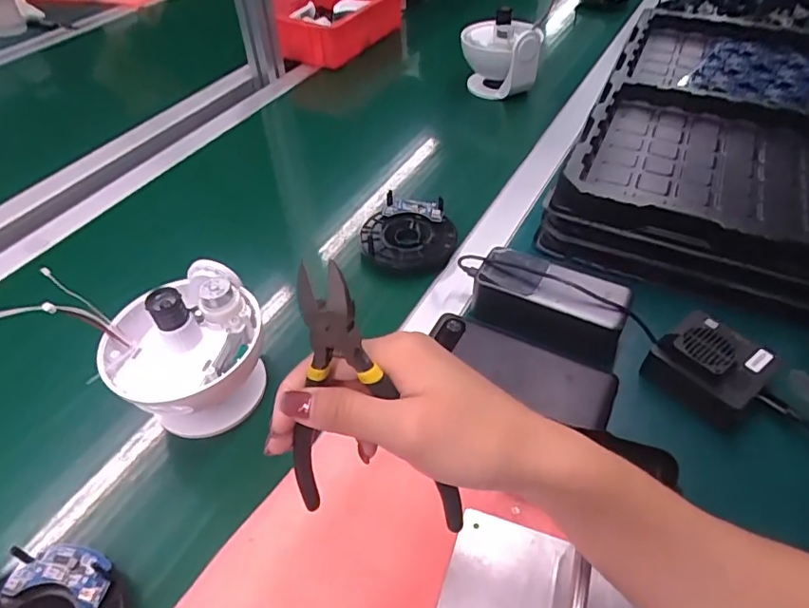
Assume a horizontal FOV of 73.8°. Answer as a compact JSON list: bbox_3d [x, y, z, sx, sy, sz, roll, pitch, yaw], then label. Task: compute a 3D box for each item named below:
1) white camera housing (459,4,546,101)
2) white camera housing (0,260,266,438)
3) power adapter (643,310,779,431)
[{"bbox_3d":[0.143,-0.367,0.802,0.113,0.110,0.092,11,48,10],"label":"white camera housing"},{"bbox_3d":[-0.184,0.031,0.425,0.141,0.111,0.114,19,50,17],"label":"white camera housing"},{"bbox_3d":[0.250,0.048,0.438,0.078,0.043,0.079,-34,56,-28],"label":"power adapter"}]

